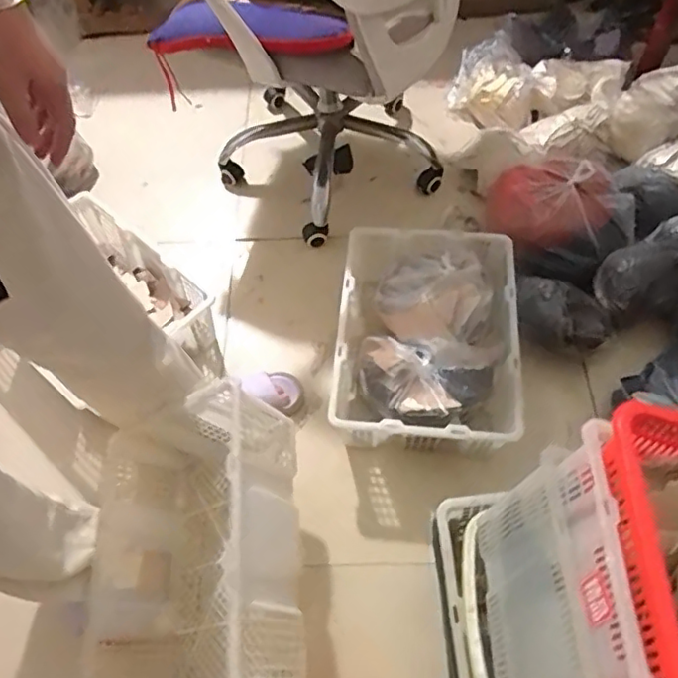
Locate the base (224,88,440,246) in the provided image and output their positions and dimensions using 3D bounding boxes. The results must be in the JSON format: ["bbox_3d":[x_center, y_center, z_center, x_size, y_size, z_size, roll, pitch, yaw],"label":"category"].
[{"bbox_3d":[-0.044,-0.571,1.593,0.559,0.229,0.569,-1,59,2],"label":"base"}]

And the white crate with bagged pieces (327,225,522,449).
[{"bbox_3d":[0.180,-0.009,1.272,0.354,0.183,0.504,3,59,4],"label":"white crate with bagged pieces"}]

